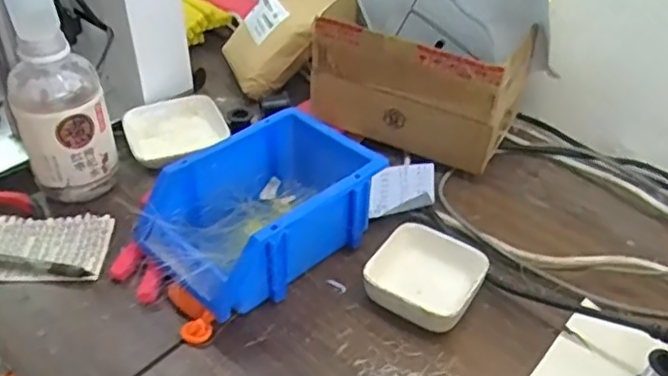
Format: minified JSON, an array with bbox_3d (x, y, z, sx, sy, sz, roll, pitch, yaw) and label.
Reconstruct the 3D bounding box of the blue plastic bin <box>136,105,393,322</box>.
[{"bbox_3d":[-0.053,0.013,0.550,0.210,0.080,0.125,-29,48,-32],"label":"blue plastic bin"}]

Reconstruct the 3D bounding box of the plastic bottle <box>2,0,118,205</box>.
[{"bbox_3d":[-0.241,-0.082,0.560,0.073,0.194,0.061,-17,43,-21],"label":"plastic bottle"}]

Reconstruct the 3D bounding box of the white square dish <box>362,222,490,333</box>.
[{"bbox_3d":[0.071,0.074,0.518,0.082,0.032,0.085,22,44,24],"label":"white square dish"}]

